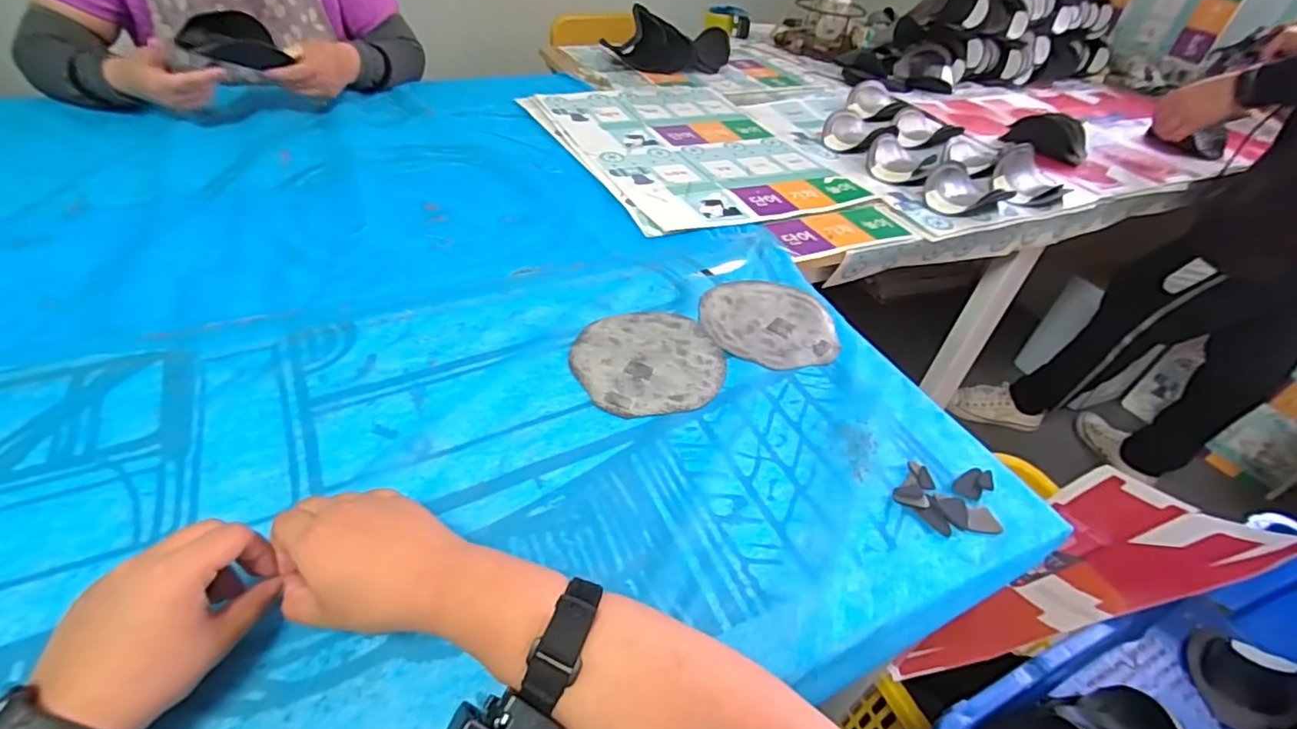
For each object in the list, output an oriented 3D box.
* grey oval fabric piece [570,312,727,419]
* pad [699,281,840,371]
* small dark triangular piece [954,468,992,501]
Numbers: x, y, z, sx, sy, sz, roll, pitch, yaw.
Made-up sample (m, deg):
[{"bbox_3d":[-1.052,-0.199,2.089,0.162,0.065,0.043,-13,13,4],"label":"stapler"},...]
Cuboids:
[{"bbox_3d":[0.000,-0.007,0.576,0.143,0.004,0.145,-14,44,-22],"label":"grey oval fabric piece"},{"bbox_3d":[0.131,-0.049,0.638,0.144,0.004,0.147,3,40,-3],"label":"pad"},{"bbox_3d":[0.272,0.099,0.488,0.037,0.006,0.021,-21,47,-28],"label":"small dark triangular piece"}]

